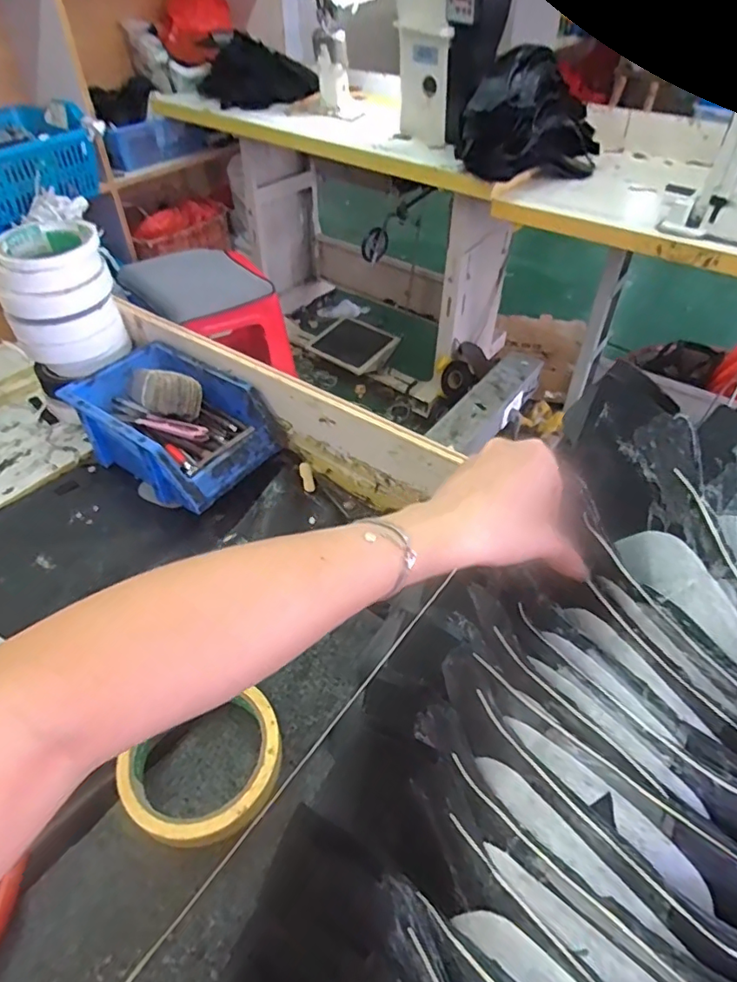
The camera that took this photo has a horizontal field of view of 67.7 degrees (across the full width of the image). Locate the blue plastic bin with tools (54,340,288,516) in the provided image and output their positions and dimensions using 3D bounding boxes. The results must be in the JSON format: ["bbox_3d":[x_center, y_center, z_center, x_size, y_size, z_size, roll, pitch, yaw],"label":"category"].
[{"bbox_3d":[-0.186,-0.062,0.534,0.181,0.076,0.122,27,52,24],"label":"blue plastic bin with tools"}]

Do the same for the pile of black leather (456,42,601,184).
[{"bbox_3d":[0.381,-0.877,1.302,0.357,0.238,0.201,-29,52,-25],"label":"pile of black leather"}]

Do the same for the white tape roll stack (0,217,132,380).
[{"bbox_3d":[-0.306,-0.190,0.550,0.096,0.113,0.087,-25,51,-22],"label":"white tape roll stack"}]

